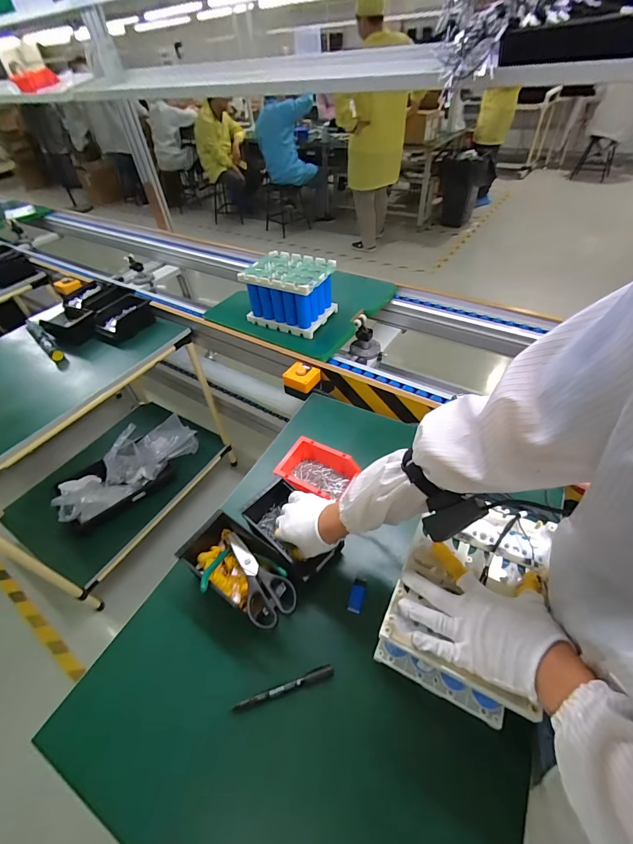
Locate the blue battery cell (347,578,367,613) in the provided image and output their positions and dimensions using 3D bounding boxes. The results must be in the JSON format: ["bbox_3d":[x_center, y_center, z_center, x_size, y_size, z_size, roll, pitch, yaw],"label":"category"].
[{"bbox_3d":[0.068,0.287,0.591,0.022,0.012,0.056,12,49,15],"label":"blue battery cell"}]

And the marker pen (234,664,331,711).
[{"bbox_3d":[-0.044,0.380,0.506,0.141,0.013,0.016,-16,48,-10],"label":"marker pen"}]

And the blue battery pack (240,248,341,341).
[{"bbox_3d":[-0.081,-0.408,1.119,0.251,0.154,0.200,20,52,22],"label":"blue battery pack"}]

